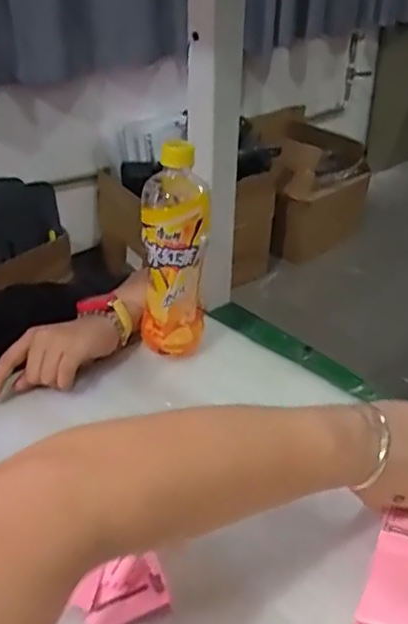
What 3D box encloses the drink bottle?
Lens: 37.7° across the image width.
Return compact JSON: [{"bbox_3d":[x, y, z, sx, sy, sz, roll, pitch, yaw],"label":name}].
[{"bbox_3d":[-0.031,-0.059,0.599,0.068,0.202,0.082,-3,35,-5],"label":"drink bottle"}]

